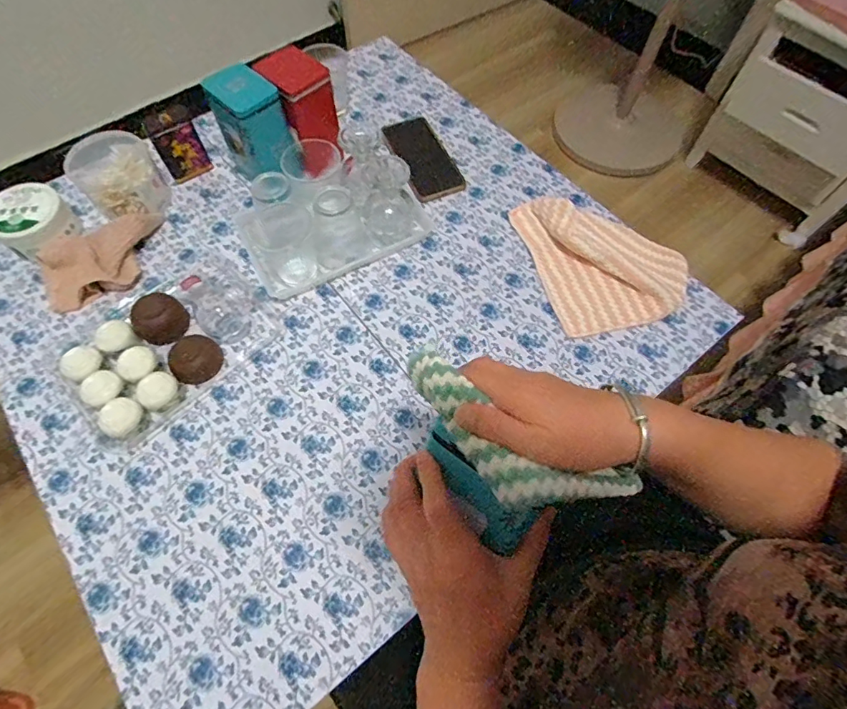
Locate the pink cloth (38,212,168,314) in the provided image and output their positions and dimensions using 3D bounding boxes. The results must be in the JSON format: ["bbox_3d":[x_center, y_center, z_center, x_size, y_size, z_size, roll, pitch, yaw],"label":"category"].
[{"bbox_3d":[-0.416,-0.127,0.611,0.157,0.035,0.094,-30,67,-15],"label":"pink cloth"}]

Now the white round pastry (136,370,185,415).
[{"bbox_3d":[-0.292,0.044,0.524,0.034,0.035,0.041,34,67,16],"label":"white round pastry"}]

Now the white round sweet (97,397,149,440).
[{"bbox_3d":[-0.326,0.071,0.512,0.038,0.032,0.042,20,64,10],"label":"white round sweet"}]

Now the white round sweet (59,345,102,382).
[{"bbox_3d":[-0.387,0.014,0.539,0.039,0.029,0.039,0,63,0],"label":"white round sweet"}]

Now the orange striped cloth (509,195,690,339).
[{"bbox_3d":[0.242,-0.138,0.626,0.182,0.031,0.211,-14,64,-7],"label":"orange striped cloth"}]

